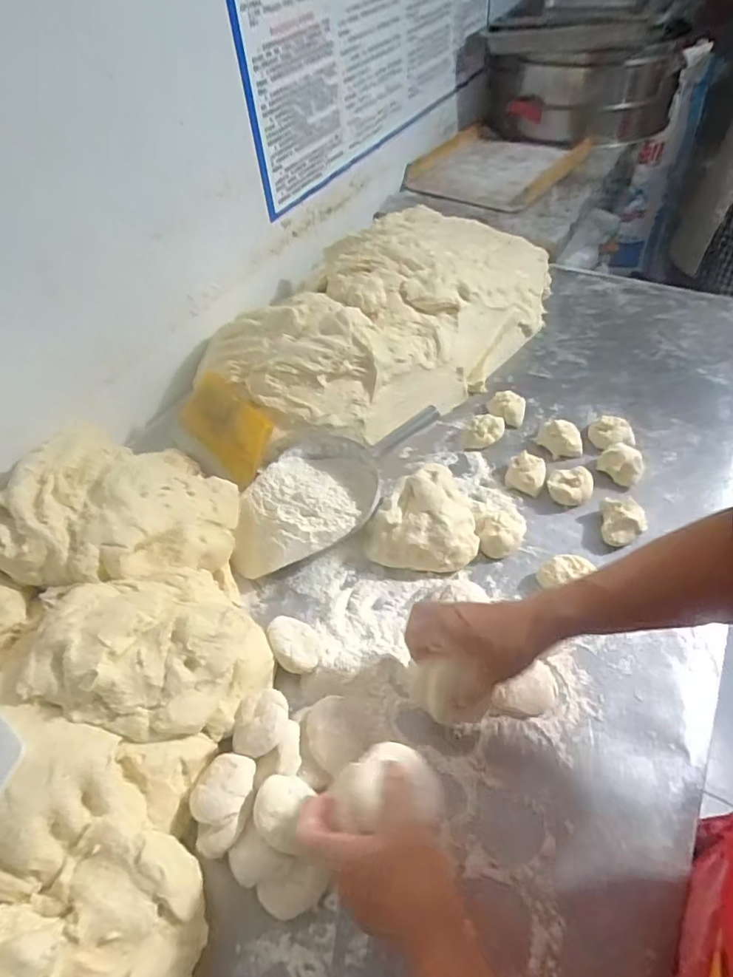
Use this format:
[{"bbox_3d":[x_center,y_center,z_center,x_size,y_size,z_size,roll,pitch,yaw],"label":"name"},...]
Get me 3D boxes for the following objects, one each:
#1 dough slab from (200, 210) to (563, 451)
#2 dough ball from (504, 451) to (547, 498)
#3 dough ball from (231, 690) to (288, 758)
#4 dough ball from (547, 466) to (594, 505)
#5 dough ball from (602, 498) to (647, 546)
[{"bbox_3d":[0.061,-0.300,0.881,0.334,0.145,0.641,28,57,27],"label":"dough slab"},{"bbox_3d":[0.205,-0.019,0.703,0.046,0.029,0.045,-3,48,3],"label":"dough ball"},{"bbox_3d":[-0.096,0.213,0.502,0.051,0.033,0.057,8,50,12],"label":"dough ball"},{"bbox_3d":[0.253,-0.003,0.684,0.052,0.037,0.048,20,54,22],"label":"dough ball"},{"bbox_3d":[0.299,0.038,0.638,0.046,0.035,0.054,12,51,16],"label":"dough ball"}]

